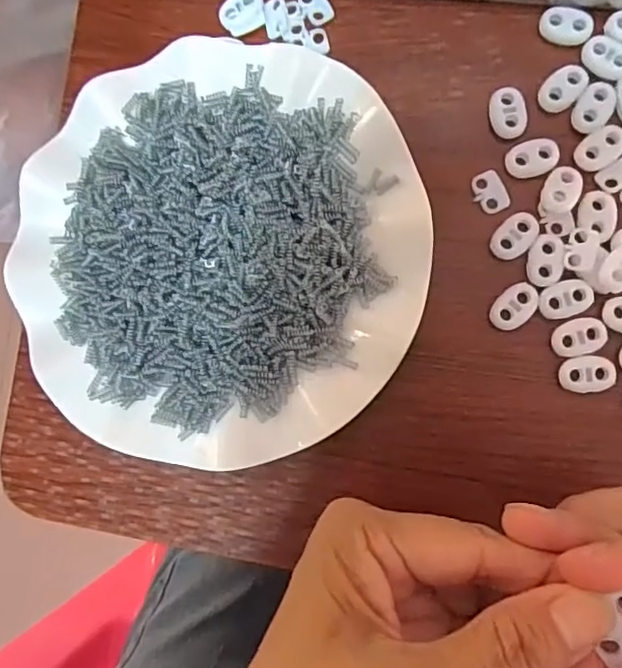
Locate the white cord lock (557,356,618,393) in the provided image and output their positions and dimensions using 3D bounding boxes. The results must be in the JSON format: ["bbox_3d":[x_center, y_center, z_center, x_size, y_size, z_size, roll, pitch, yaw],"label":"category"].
[{"bbox_3d":[0.118,0.017,0.255,0.022,0.005,0.016,-5,88,9],"label":"white cord lock"}]

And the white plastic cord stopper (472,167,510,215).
[{"bbox_3d":[0.081,-0.064,0.266,0.014,0.004,0.019,-27,84,7],"label":"white plastic cord stopper"}]

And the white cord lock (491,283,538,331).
[{"bbox_3d":[0.090,-0.012,0.262,0.015,0.004,0.023,41,95,8],"label":"white cord lock"}]

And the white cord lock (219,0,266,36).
[{"bbox_3d":[-0.033,-0.156,0.286,0.021,0.004,0.018,-23,85,8],"label":"white cord lock"}]

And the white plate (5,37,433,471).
[{"bbox_3d":[-0.041,-0.037,0.271,0.177,0.028,0.184,-22,85,8],"label":"white plate"}]

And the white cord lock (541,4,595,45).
[{"bbox_3d":[0.114,-0.138,0.264,0.022,0.004,0.015,19,91,9],"label":"white cord lock"}]

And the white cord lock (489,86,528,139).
[{"bbox_3d":[0.089,-0.099,0.267,0.016,0.004,0.023,-5,88,9],"label":"white cord lock"}]

